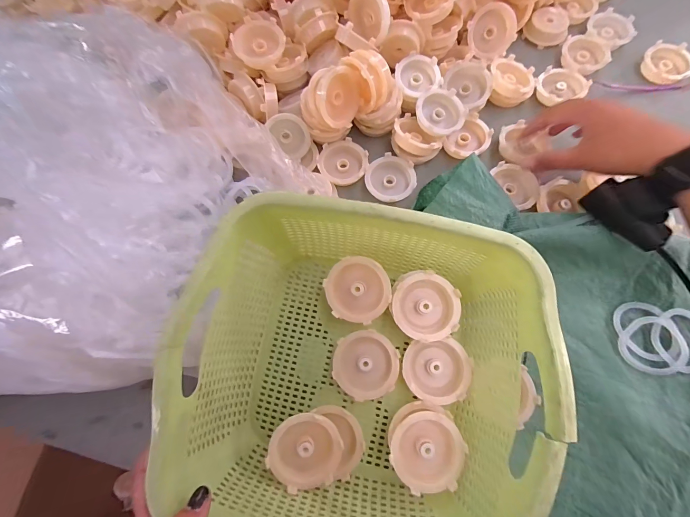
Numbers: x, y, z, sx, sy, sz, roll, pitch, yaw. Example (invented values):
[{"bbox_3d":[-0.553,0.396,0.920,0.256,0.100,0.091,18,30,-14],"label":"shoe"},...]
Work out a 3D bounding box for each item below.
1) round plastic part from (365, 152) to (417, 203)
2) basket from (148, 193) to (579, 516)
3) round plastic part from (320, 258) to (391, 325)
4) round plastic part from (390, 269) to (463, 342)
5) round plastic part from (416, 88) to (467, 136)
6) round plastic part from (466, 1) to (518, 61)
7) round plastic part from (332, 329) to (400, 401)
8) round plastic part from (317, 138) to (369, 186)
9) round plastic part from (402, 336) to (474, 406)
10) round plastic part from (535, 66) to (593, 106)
[{"bbox_3d":[0.055,-0.092,0.368,0.057,0.019,0.059,0,73,2],"label":"round plastic part"},{"bbox_3d":[0.011,0.090,0.245,0.242,0.114,0.230,14,74,6],"label":"basket"},{"bbox_3d":[0.012,0.028,0.281,0.057,0.014,0.057,0,93,9],"label":"round plastic part"},{"bbox_3d":[0.072,0.042,0.276,0.058,0.014,0.059,0,73,2],"label":"round plastic part"},{"bbox_3d":[0.110,-0.171,0.363,0.057,0.019,0.055,-26,87,-22],"label":"round plastic part"},{"bbox_3d":[0.189,-0.291,0.398,0.057,0.059,0.020,-14,32,16],"label":"round plastic part"},{"bbox_3d":[0.020,0.097,0.282,0.058,0.013,0.057,0,73,2],"label":"round plastic part"},{"bbox_3d":[-0.002,-0.114,0.374,0.057,0.017,0.055,0,73,2],"label":"round plastic part"},{"bbox_3d":[0.083,0.101,0.280,0.059,0.017,0.052,-7,73,-1],"label":"round plastic part"},{"bbox_3d":[0.274,-0.218,0.396,0.057,0.020,0.060,0,73,2],"label":"round plastic part"}]

